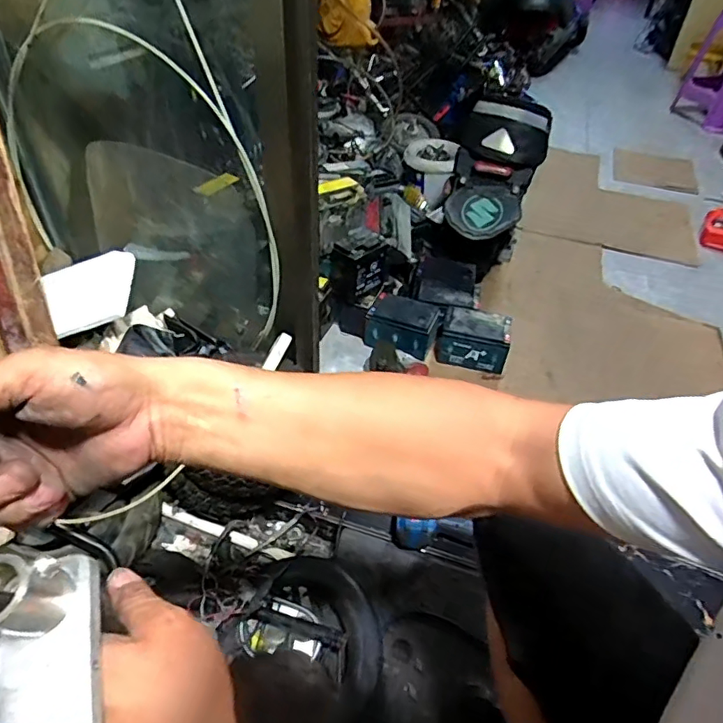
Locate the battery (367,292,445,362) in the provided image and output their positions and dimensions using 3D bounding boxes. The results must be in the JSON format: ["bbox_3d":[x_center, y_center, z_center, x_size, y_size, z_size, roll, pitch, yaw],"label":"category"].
[{"bbox_3d":[0.100,-0.089,1.250,0.165,0.087,0.116,15,44,12],"label":"battery"}]

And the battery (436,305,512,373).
[{"bbox_3d":[0.257,-0.053,1.227,0.161,0.083,0.113,13,43,10],"label":"battery"}]

